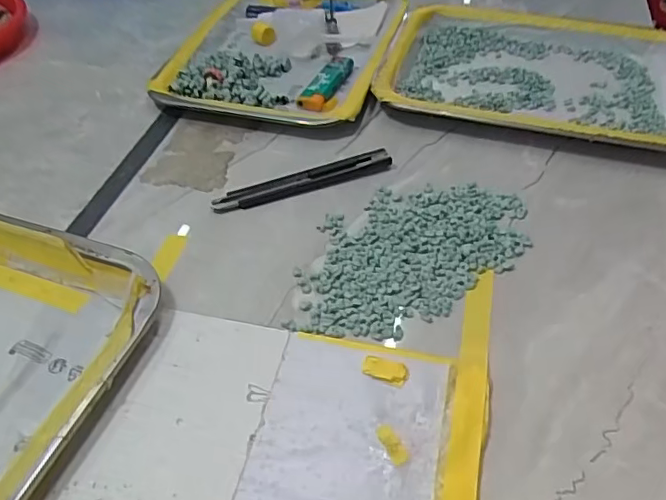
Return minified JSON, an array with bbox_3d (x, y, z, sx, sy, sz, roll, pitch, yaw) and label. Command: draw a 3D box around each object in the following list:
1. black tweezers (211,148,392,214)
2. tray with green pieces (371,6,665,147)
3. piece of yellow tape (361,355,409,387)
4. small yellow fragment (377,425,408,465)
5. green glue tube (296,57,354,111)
[{"bbox_3d":[-0.020,-0.052,0.412,0.134,0.010,0.016,-17,47,-15],"label":"black tweezers"},{"bbox_3d":[0.183,-0.161,0.504,0.265,0.029,0.200,12,47,13],"label":"tray with green pieces"},{"bbox_3d":[0.028,0.064,0.301,0.024,0.004,0.013,16,48,17],"label":"piece of yellow tape"},{"bbox_3d":[0.029,0.093,0.273,0.009,0.004,0.021,-22,48,-19],"label":"small yellow fragment"},{"bbox_3d":[-0.007,-0.151,0.502,0.027,0.011,0.083,12,46,13],"label":"green glue tube"}]

